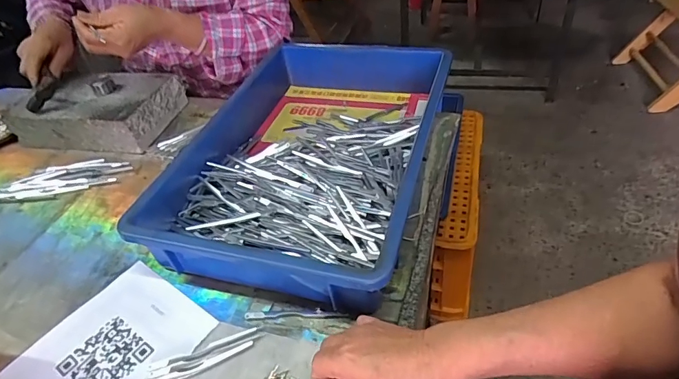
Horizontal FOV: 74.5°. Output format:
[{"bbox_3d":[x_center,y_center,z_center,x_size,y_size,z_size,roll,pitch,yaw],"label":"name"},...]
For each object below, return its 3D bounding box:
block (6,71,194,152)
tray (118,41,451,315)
[{"bbox_3d":[-0.402,-0.138,0.744,0.237,0.065,0.148,4,43,11],"label":"block"},{"bbox_3d":[-0.046,-0.055,0.592,0.320,0.078,0.429,8,44,16],"label":"tray"}]

